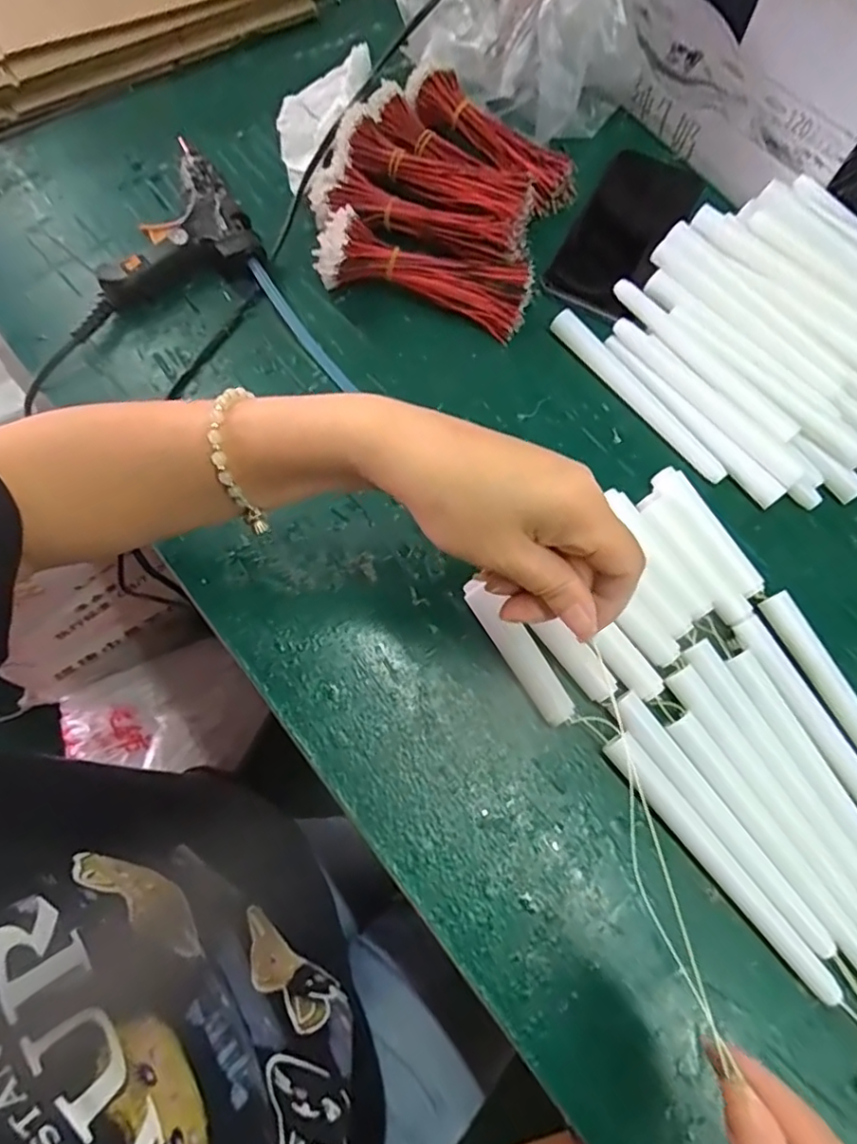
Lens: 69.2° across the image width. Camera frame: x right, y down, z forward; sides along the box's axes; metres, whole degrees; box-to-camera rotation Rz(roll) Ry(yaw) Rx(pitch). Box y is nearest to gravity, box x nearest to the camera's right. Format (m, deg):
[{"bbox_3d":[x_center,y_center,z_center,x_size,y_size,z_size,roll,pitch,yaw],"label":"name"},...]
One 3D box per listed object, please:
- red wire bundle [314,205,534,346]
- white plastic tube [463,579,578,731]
[{"bbox_3d":[-0.004,-0.194,0.416,0.142,0.042,0.051,11,74,-11],"label":"red wire bundle"},{"bbox_3d":[0.050,0.043,0.342,0.019,0.015,0.088,-31,75,-13],"label":"white plastic tube"}]

